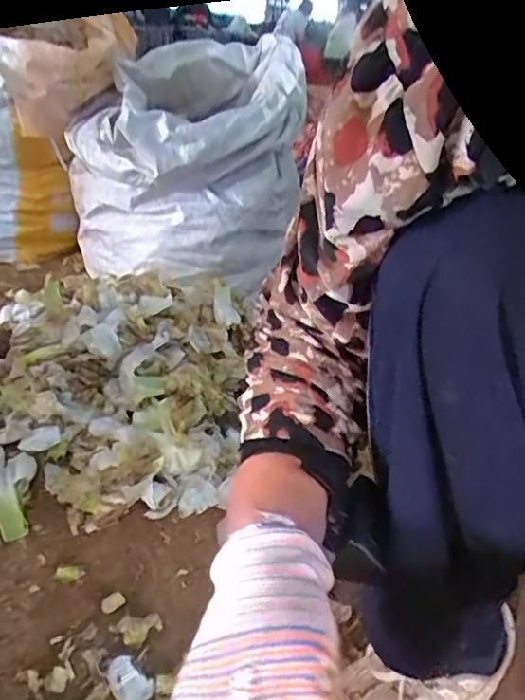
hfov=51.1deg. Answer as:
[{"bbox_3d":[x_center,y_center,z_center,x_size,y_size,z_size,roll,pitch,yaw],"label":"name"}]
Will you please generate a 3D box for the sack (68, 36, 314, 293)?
[{"bbox_3d":[-0.148,-0.353,1.015,0.386,0.362,0.395,-1,31,-15],"label":"sack"}]

